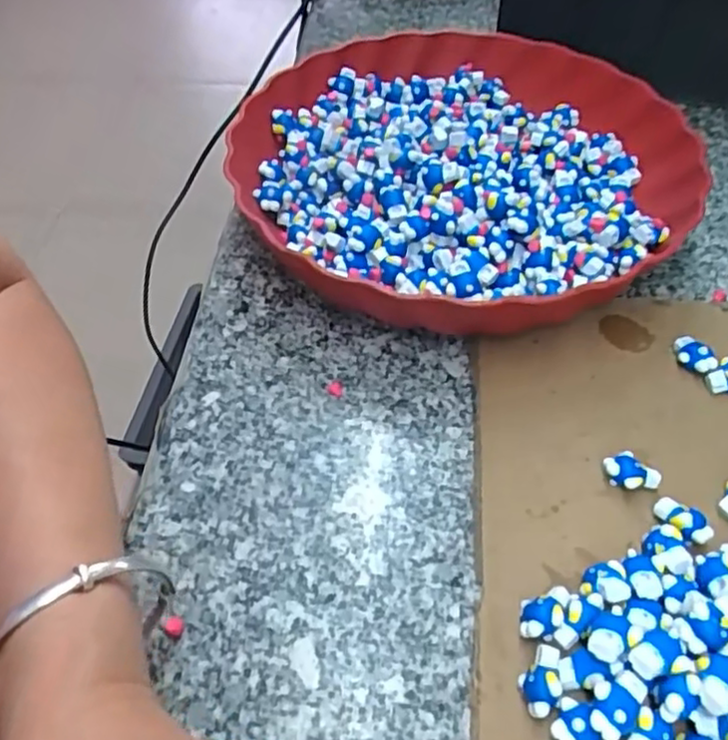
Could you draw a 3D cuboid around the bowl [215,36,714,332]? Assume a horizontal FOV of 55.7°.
[{"bbox_3d":[0.054,-0.112,0.391,0.237,0.052,0.252,0,50,0],"label":"bowl"}]

